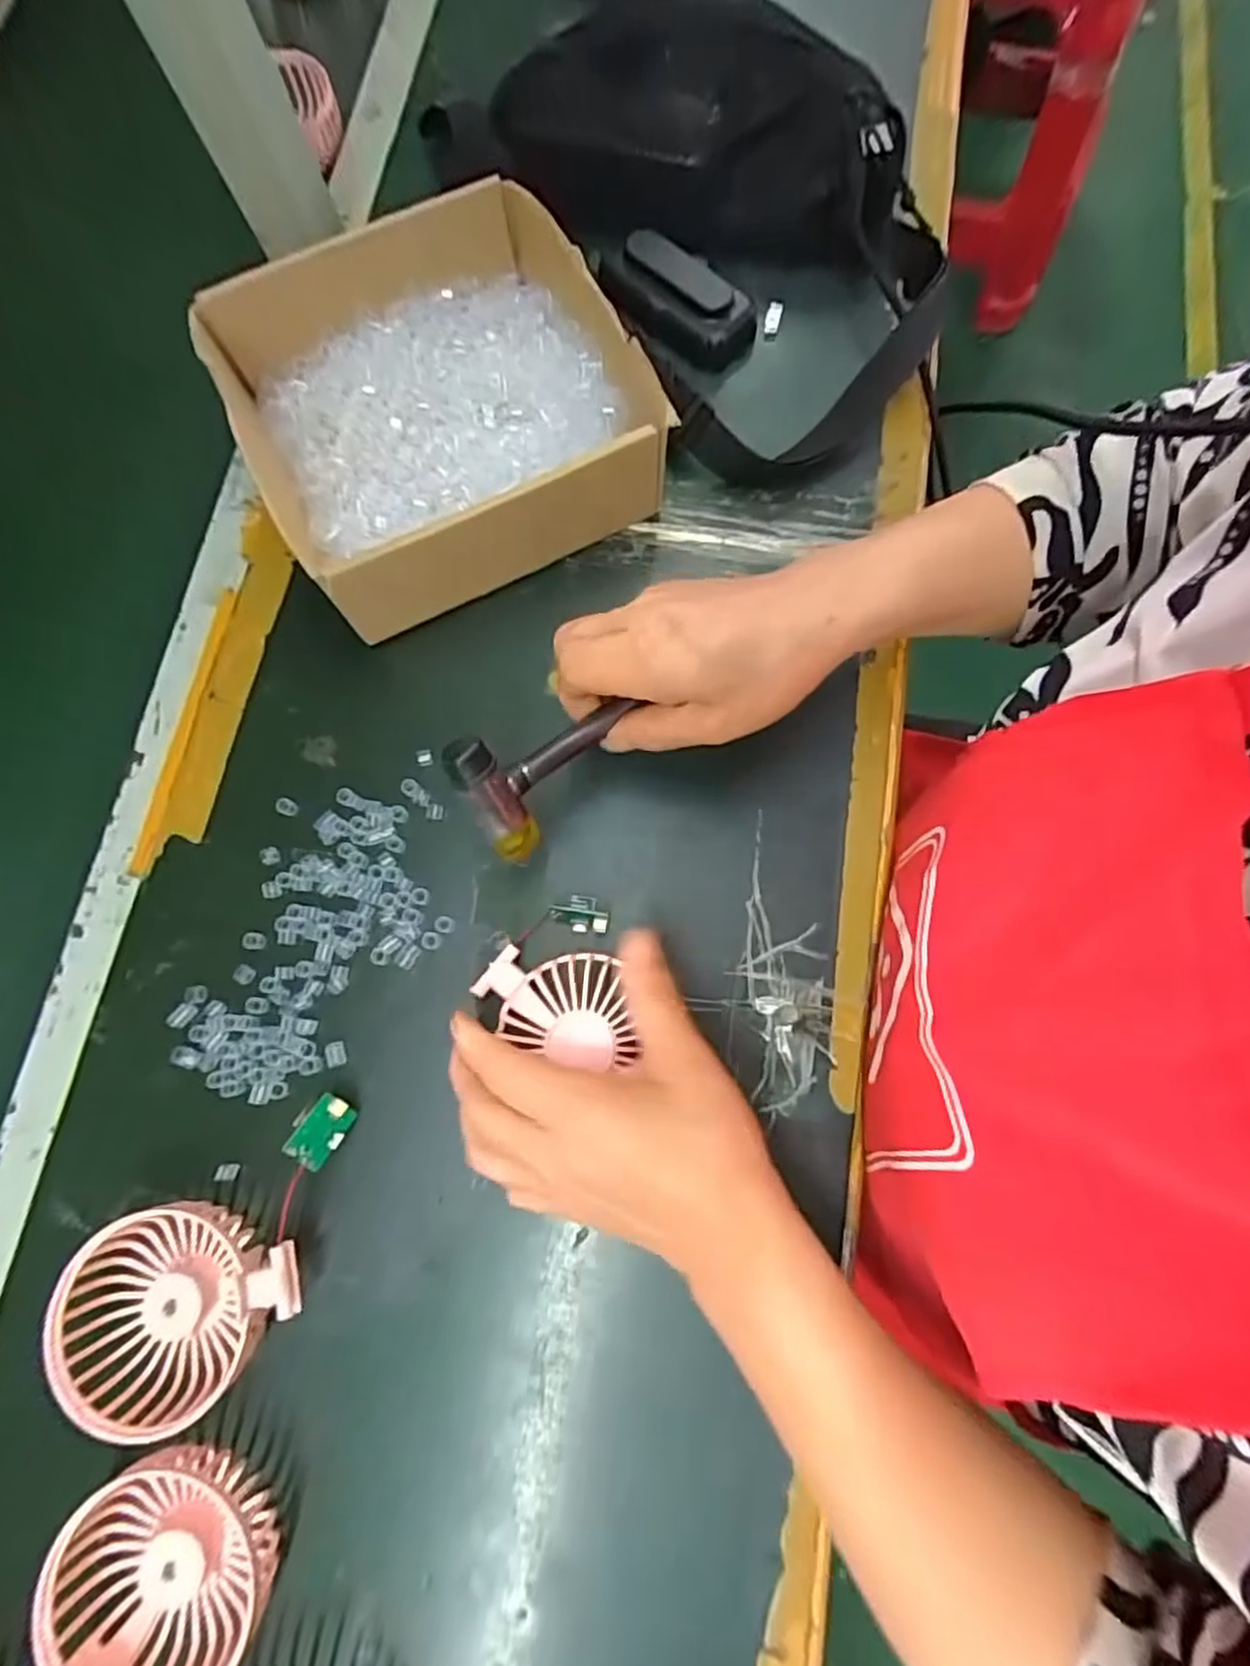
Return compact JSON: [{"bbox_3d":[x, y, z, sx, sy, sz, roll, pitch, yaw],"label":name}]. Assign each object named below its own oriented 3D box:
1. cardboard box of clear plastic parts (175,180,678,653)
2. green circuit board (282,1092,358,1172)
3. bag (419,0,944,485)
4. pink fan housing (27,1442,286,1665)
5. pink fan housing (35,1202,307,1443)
[{"bbox_3d":[-0.106,-0.248,0.410,0.208,0.074,0.198,-27,77,-5],"label":"cardboard box of clear plastic parts"},{"bbox_3d":[-0.147,0.143,0.334,0.023,0.004,0.031,41,57,-6],"label":"green circuit board"},{"bbox_3d":[0.057,-0.394,0.431,0.229,0.087,0.328,-40,79,-7],"label":"bag"},{"bbox_3d":[-0.201,0.319,0.299,0.088,0.037,0.087,0,77,2],"label":"pink fan housing"},{"bbox_3d":[-0.203,0.217,0.322,0.105,0.038,0.086,-22,77,-4],"label":"pink fan housing"}]

